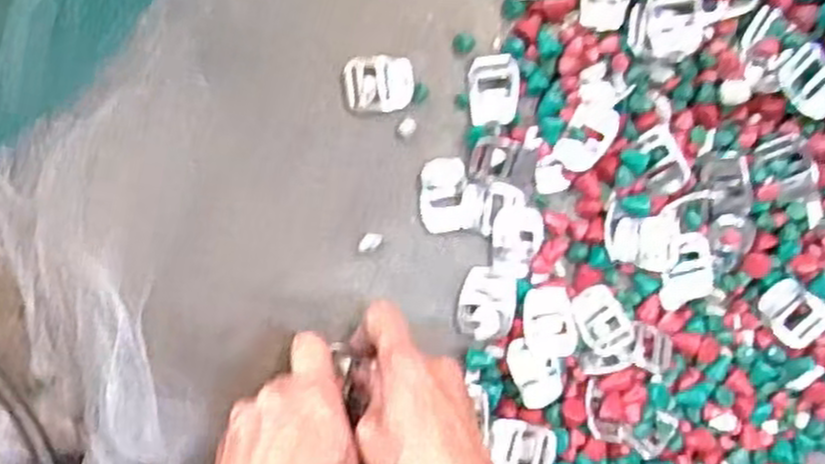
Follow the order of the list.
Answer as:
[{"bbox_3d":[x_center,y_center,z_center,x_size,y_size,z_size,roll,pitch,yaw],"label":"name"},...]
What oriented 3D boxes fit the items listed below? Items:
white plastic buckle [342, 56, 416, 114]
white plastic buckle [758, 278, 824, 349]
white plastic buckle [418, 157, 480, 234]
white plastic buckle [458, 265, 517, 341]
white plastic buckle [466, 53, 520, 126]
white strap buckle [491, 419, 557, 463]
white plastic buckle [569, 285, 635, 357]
[{"bbox_3d":[-0.019,-0.088,0.461,0.041,0.005,0.032,0,92,-8],"label":"white plastic buckle"},{"bbox_3d":[0.234,0.049,0.473,0.031,0.008,0.041,-33,87,9],"label":"white plastic buckle"},{"bbox_3d":[0.022,-0.022,0.452,0.035,0.004,0.043,-2,92,-8],"label":"white plastic buckle"},{"bbox_3d":[0.044,0.042,0.452,0.031,0.007,0.040,6,91,-8],"label":"white plastic buckle"},{"bbox_3d":[0.048,-0.084,0.457,0.030,0.004,0.041,-2,89,19],"label":"white plastic buckle"},{"bbox_3d":[0.064,0.125,0.446,0.035,0.006,0.031,11,90,-8],"label":"white strap buckle"},{"bbox_3d":[0.113,0.052,0.459,0.030,0.006,0.038,-31,96,-6],"label":"white plastic buckle"}]

